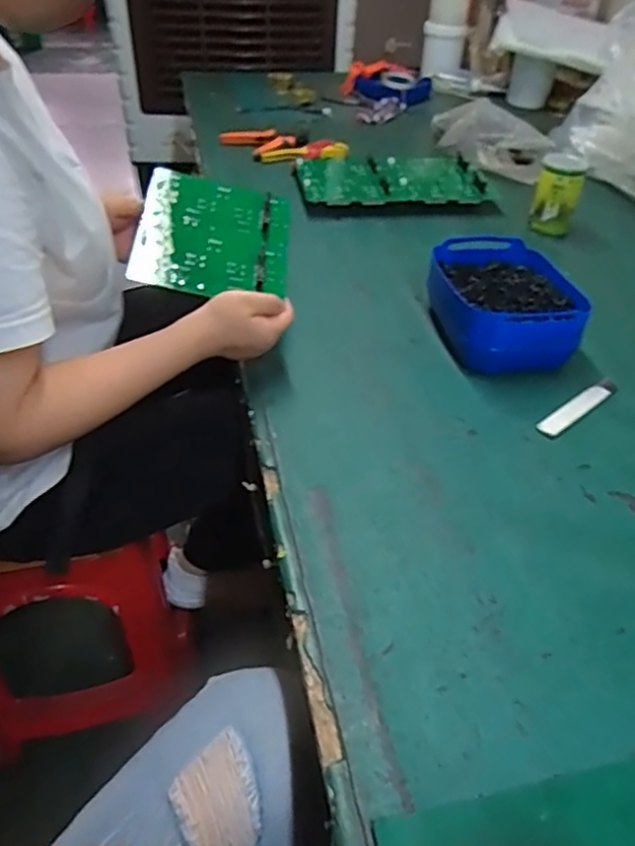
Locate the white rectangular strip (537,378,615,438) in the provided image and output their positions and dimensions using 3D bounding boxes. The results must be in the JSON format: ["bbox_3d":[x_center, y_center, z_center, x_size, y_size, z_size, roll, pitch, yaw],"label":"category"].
[{"bbox_3d":[0.288,-0.018,0.706,0.138,0.004,0.025,-29,49,-30],"label":"white rectangular strip"}]

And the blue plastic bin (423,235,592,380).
[{"bbox_3d":[0.225,-0.152,0.797,0.159,0.067,0.204,0,41,-2],"label":"blue plastic bin"}]

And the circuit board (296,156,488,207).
[{"bbox_3d":[0.128,-0.432,1.147,0.317,0.032,0.184,0,40,-3],"label":"circuit board"}]

